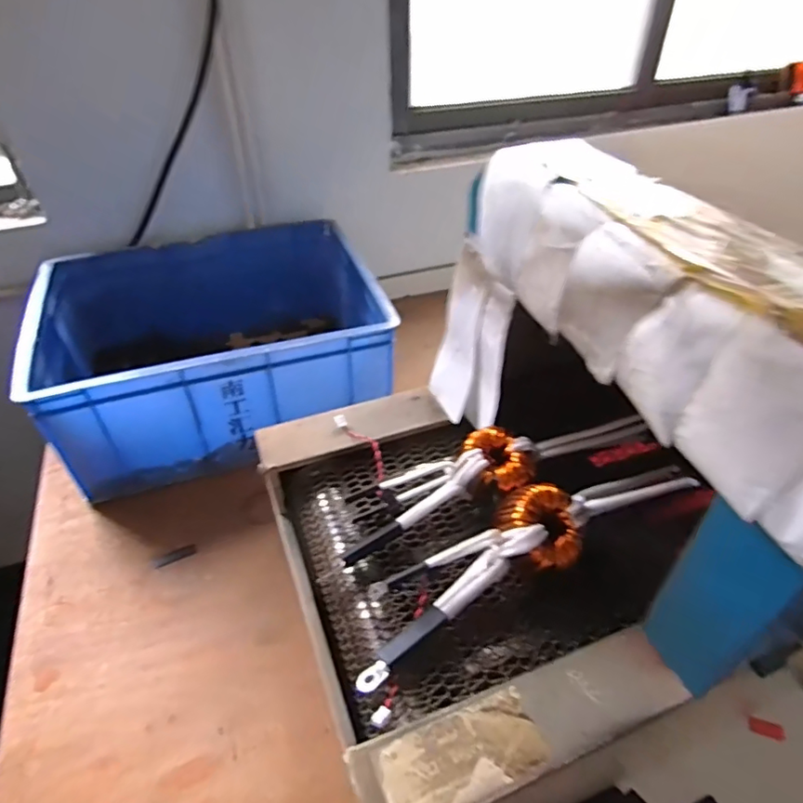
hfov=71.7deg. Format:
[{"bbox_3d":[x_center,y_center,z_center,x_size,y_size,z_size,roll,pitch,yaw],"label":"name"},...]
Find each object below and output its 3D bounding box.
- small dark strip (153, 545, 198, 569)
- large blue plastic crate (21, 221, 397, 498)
[{"bbox_3d":[-0.325,0.222,0.801,0.059,0.005,0.020,-22,46,-22],"label":"small dark strip"},{"bbox_3d":[-0.315,-0.102,0.987,0.524,0.220,0.397,-15,44,-15],"label":"large blue plastic crate"}]

